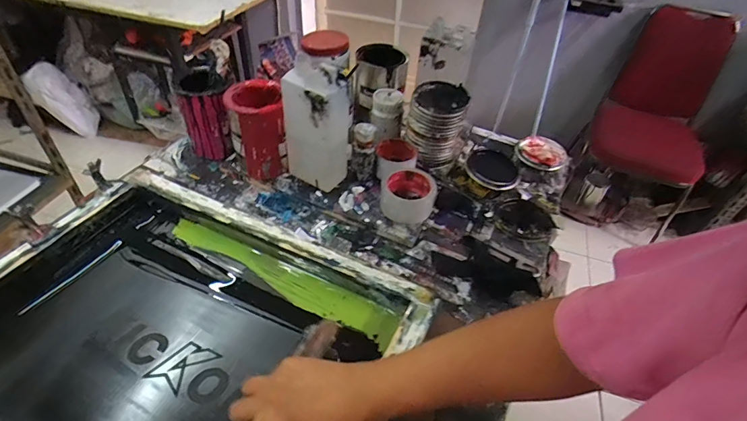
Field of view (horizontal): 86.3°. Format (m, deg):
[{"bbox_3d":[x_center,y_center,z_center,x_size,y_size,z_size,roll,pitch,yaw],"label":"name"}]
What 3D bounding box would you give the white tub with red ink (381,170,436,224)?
[{"bbox_3d":[0.062,-0.029,0.701,0.093,0.062,0.084,12,45,8],"label":"white tub with red ink"}]

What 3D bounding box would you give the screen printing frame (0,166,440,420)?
[{"bbox_3d":[-0.257,0.174,0.485,0.549,0.074,0.444,20,47,17],"label":"screen printing frame"}]

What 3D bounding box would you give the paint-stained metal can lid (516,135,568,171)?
[{"bbox_3d":[0.356,-0.125,0.847,0.100,0.020,0.092,2,45,-2],"label":"paint-stained metal can lid"}]

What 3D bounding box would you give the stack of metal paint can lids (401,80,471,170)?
[{"bbox_3d":[0.119,-0.167,0.763,0.104,0.130,0.101,17,46,12],"label":"stack of metal paint can lids"}]

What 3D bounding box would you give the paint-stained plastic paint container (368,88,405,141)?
[{"bbox_3d":[0.027,-0.196,0.808,0.062,0.077,0.061,6,45,1],"label":"paint-stained plastic paint container"}]

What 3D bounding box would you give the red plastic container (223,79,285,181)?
[{"bbox_3d":[-0.209,-0.146,0.725,0.088,0.139,0.106,-9,46,-14],"label":"red plastic container"}]

